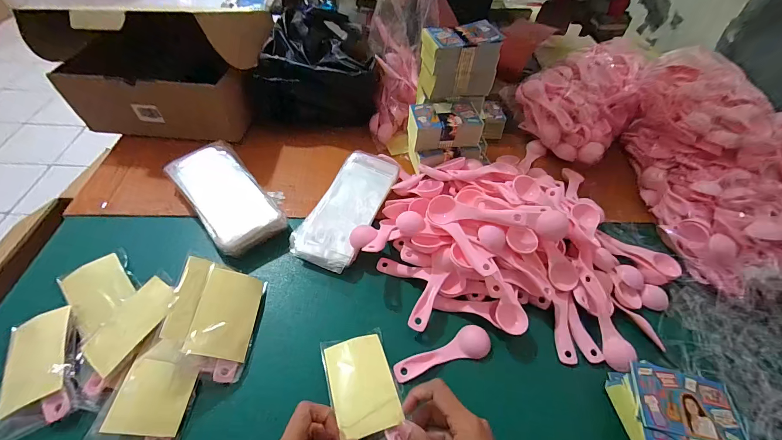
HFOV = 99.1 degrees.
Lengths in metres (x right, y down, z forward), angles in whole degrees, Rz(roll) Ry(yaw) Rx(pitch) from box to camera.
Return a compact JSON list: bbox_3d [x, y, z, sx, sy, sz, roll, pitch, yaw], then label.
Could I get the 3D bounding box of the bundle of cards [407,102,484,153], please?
[{"bbox_3d":[0.076,-0.137,0.476,0.101,0.040,0.066,-3,52,-8],"label":"bundle of cards"}]

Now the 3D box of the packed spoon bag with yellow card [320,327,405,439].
[{"bbox_3d":[-0.025,0.168,0.329,0.066,0.027,0.115,-12,54,-15],"label":"packed spoon bag with yellow card"}]

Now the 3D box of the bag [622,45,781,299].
[{"bbox_3d":[0.473,-0.062,0.481,0.157,0.132,0.330,1,52,-5],"label":"bag"}]

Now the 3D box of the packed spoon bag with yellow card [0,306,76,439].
[{"bbox_3d":[-0.344,0.144,0.322,0.061,0.013,0.113,-20,56,-20],"label":"packed spoon bag with yellow card"}]

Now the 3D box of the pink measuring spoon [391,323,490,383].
[{"bbox_3d":[0.058,0.146,0.365,0.113,0.011,0.034,-15,55,-16],"label":"pink measuring spoon"}]

